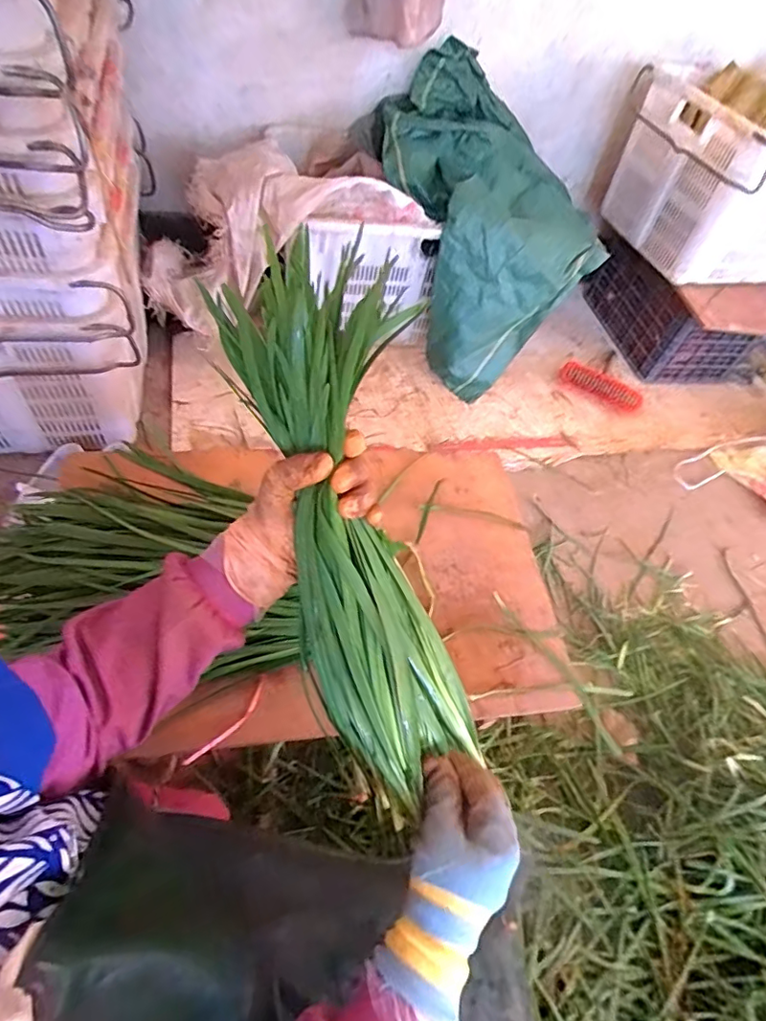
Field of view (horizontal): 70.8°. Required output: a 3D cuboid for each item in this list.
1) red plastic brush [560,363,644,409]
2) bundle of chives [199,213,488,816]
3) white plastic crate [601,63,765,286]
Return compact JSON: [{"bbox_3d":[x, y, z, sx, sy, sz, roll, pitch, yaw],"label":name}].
[{"bbox_3d":[0.601,-0.337,1.490,0.234,0.038,0.063,29,55,11],"label":"red plastic brush"},{"bbox_3d":[-0.021,0.016,0.397,0.107,0.075,0.380,-15,95,-16],"label":"bundle of chives"},{"bbox_3d":[0.915,-0.847,1.402,0.517,0.333,0.443,-4,56,-15],"label":"white plastic crate"}]

